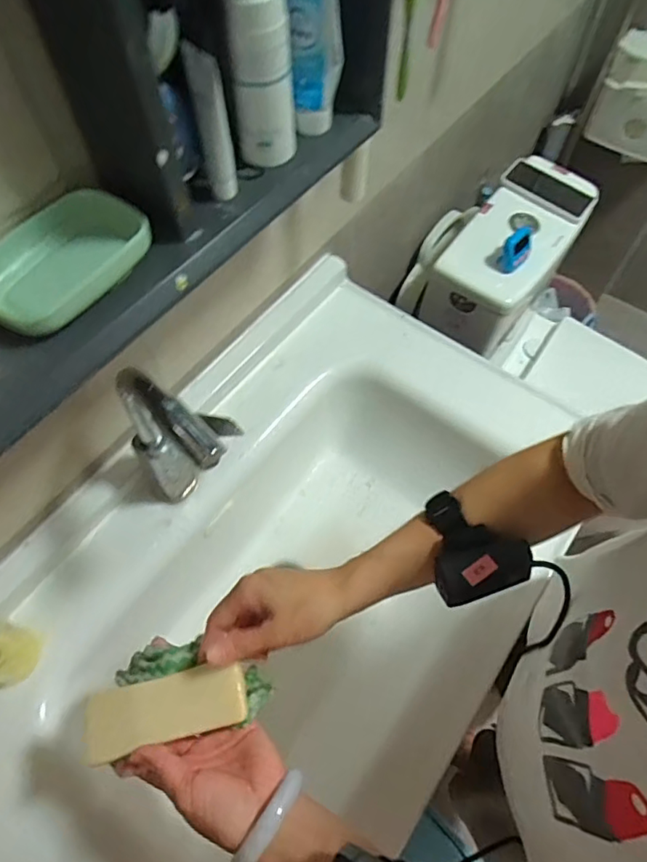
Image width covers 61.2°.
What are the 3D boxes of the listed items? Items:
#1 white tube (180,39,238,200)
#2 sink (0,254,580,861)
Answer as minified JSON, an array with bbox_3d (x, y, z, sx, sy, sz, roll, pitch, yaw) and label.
[{"bbox_3d":[-0.080,-0.223,0.405,0.023,0.108,0.026,-14,62,-8],"label":"white tube"},{"bbox_3d":[-0.038,0.206,0.723,0.480,0.264,0.780,34,66,16],"label":"sink"}]

